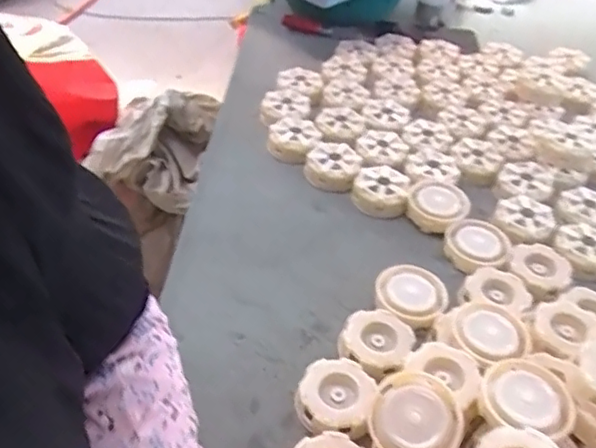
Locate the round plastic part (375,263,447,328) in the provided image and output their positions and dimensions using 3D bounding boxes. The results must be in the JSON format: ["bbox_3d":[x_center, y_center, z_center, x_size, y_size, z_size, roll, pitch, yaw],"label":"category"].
[{"bbox_3d":[0.103,0.066,0.551,0.063,0.021,0.071,25,45,20],"label":"round plastic part"}]

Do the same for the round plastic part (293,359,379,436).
[{"bbox_3d":[0.029,0.134,0.465,0.060,0.019,0.061,4,42,-3],"label":"round plastic part"}]

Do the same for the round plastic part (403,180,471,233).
[{"bbox_3d":[0.148,-0.020,0.639,0.062,0.021,0.061,4,42,-3],"label":"round plastic part"}]

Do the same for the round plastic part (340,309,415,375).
[{"bbox_3d":[0.066,0.099,0.504,0.057,0.025,0.056,4,42,-3],"label":"round plastic part"}]

